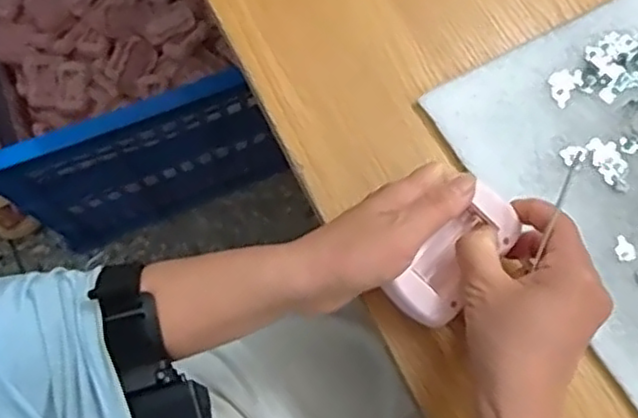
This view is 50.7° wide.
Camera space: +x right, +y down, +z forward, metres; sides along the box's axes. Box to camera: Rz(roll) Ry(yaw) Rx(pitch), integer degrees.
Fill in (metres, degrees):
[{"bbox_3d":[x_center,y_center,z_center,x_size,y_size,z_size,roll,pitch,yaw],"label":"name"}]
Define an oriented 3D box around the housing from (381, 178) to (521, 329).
[{"bbox_3d":[0.081,0.028,0.385,0.037,0.021,0.087,41,83,8],"label":"housing"}]

